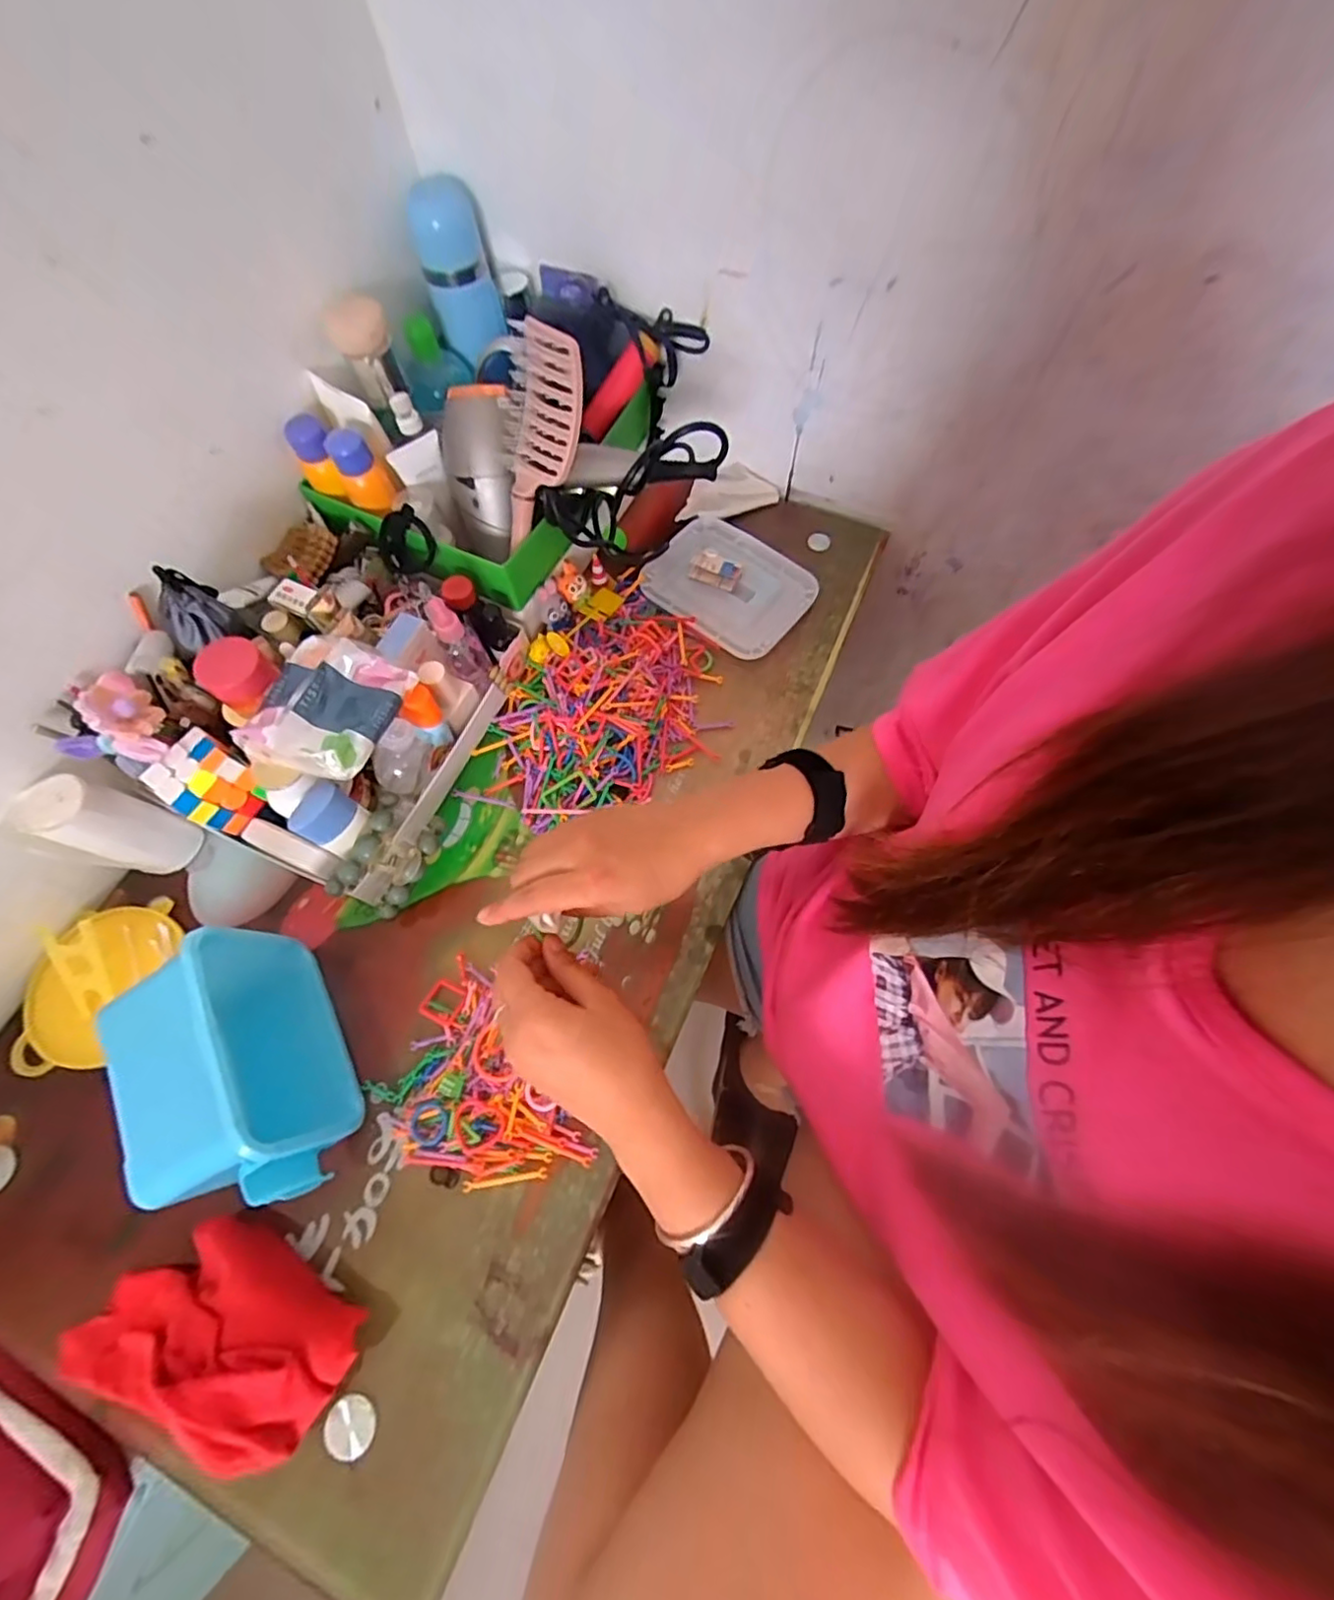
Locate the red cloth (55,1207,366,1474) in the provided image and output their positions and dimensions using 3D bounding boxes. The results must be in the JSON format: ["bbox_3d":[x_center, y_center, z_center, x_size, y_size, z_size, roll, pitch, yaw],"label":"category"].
[{"bbox_3d":[-0.317,0.365,0.428,0.210,0.068,0.116,10,69,6],"label":"red cloth"}]

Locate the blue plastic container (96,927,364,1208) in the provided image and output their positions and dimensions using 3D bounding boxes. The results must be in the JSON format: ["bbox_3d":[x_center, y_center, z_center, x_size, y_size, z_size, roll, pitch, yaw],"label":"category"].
[{"bbox_3d":[-0.322,0.206,0.464,0.103,0.117,0.187,-28,70,-9],"label":"blue plastic container"}]

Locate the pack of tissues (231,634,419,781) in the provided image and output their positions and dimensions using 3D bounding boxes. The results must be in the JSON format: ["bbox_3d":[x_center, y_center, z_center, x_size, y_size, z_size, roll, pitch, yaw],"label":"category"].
[{"bbox_3d":[-0.264,-0.074,0.483,0.090,0.042,0.115,24,56,-13],"label":"pack of tissues"}]

